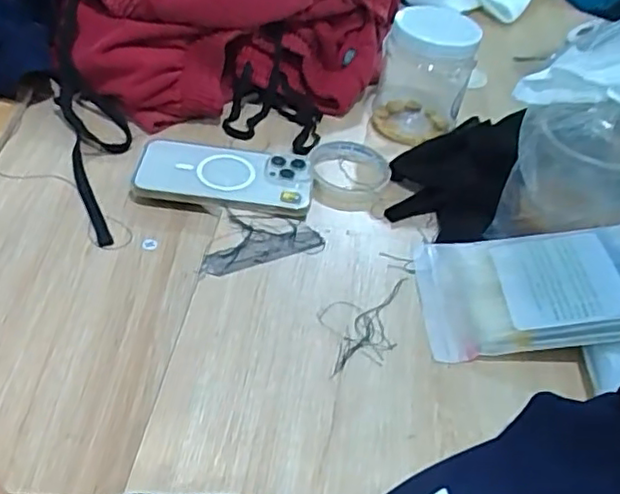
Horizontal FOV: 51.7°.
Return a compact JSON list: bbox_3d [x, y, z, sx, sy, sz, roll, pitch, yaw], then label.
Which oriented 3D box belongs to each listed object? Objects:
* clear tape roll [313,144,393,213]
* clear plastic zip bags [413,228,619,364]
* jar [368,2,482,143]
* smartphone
[{"bbox_3d":[0.042,-0.073,0.657,0.079,0.019,0.095,5,41,-3],"label":"clear tape roll"},{"bbox_3d":[0.172,0.028,0.482,0.175,0.022,0.113,-10,44,7],"label":"clear plastic zip bags"},{"bbox_3d":[0.127,-0.192,0.705,0.096,0.122,0.099,11,42,4],"label":"jar"},{"bbox_3d":[-0.079,-0.063,0.597,0.159,0.010,0.089,8,47,-1],"label":"smartphone"}]

